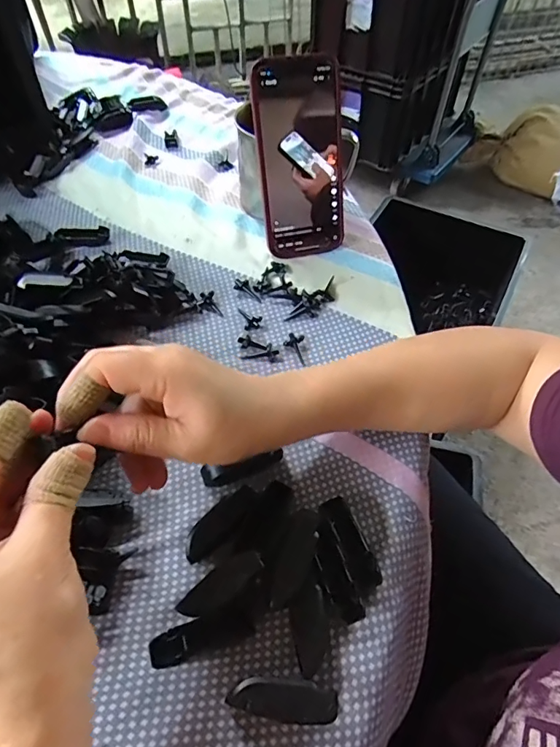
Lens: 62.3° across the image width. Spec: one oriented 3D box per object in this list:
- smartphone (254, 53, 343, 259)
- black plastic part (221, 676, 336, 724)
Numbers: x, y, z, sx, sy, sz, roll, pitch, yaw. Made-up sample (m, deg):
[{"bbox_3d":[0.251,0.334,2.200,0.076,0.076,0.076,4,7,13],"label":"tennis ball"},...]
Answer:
[{"bbox_3d":[0.019,-0.187,0.411,0.073,0.157,0.008,-11,28,-9],"label":"smartphone"},{"bbox_3d":[0.002,0.167,0.238,0.055,0.015,0.017,5,54,2],"label":"black plastic part"}]

